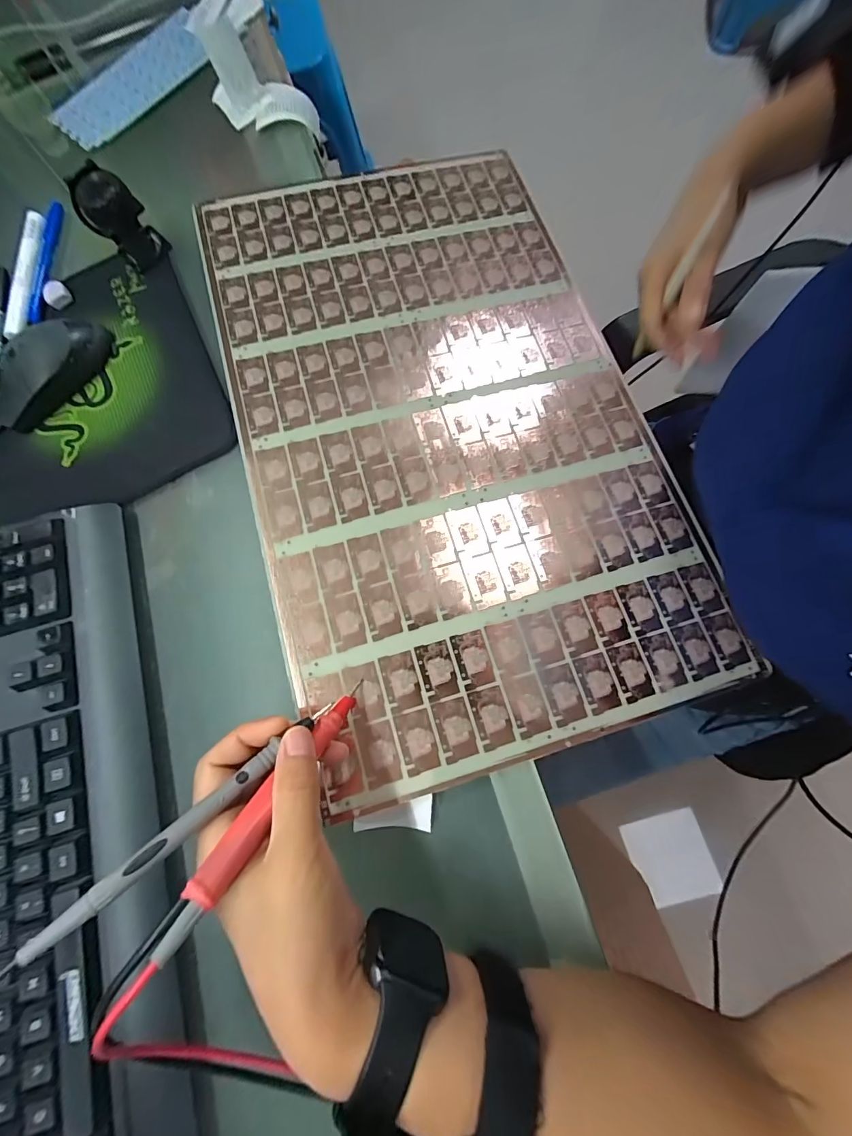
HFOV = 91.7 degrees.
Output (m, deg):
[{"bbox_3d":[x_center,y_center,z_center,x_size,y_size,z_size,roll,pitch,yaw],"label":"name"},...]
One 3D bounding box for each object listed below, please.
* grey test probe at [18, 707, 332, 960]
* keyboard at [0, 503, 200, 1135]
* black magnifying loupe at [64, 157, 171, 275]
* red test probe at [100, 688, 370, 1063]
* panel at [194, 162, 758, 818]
[{"bbox_3d":[-0.101,0.112,0.194,0.011,0.008,0.142,46,51,11],"label":"grey test probe"},{"bbox_3d":[-0.245,0.173,0.255,0.163,0.030,0.427,-17,76,-4],"label":"keyboard"},{"bbox_3d":[-0.266,-0.301,0.360,0.048,0.060,0.051,-41,79,-12],"label":"black magnifying loupe"},{"bbox_3d":[-0.080,0.117,0.201,0.016,0.015,0.164,31,43,8],"label":"red test probe"},{"bbox_3d":[0.009,-0.124,0.320,0.289,0.006,0.493,-16,75,-7],"label":"panel"}]

